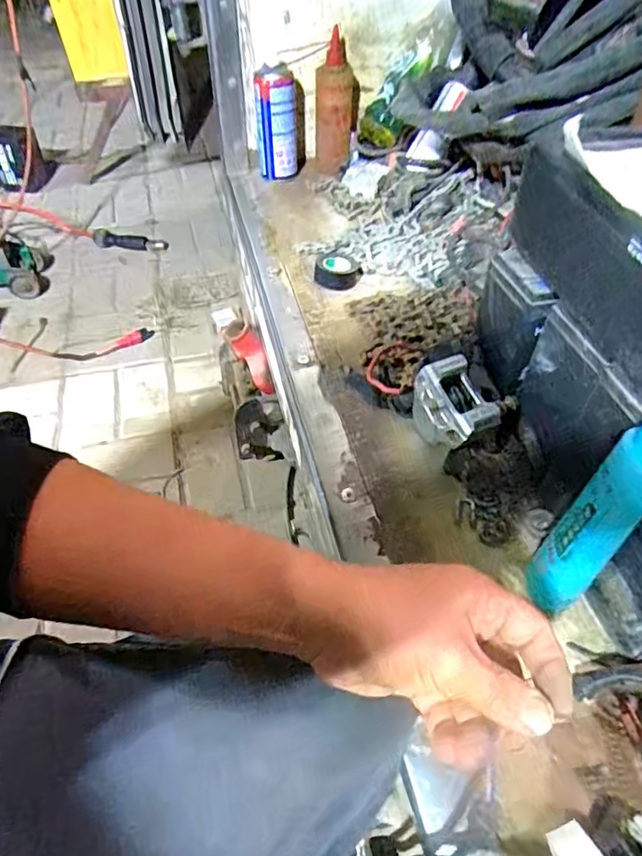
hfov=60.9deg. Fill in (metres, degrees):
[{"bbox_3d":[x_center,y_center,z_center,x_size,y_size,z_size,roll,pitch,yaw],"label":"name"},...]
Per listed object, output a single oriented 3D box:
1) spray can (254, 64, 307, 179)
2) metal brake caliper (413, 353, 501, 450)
[{"bbox_3d":[-0.062,-0.467,0.854,0.077,0.168,0.079,-3,48,3],"label":"spray can"},{"bbox_3d":[0.125,-0.020,0.522,0.053,0.060,0.082,-15,49,-15],"label":"metal brake caliper"}]

